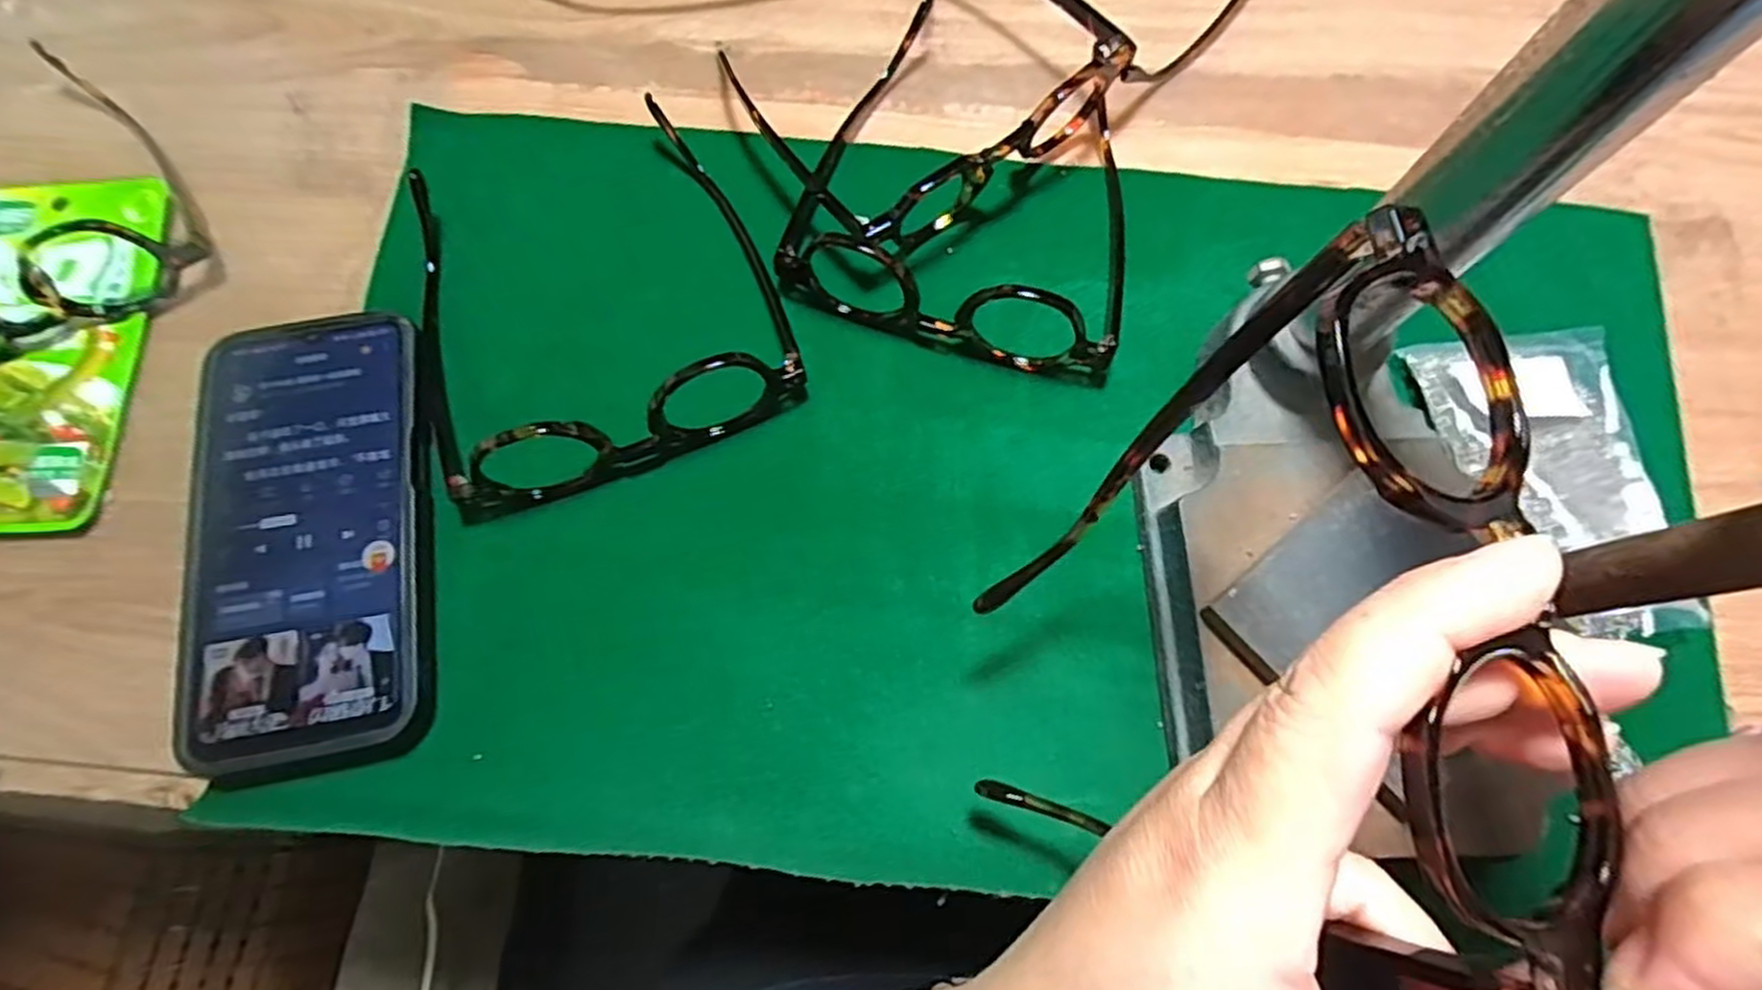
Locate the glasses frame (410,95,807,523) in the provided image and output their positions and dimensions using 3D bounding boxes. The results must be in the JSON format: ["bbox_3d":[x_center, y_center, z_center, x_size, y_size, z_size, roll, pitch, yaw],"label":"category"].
[{"bbox_3d":[-0.117,-0.079,0.299,0.142,0.035,0.146,-20,73,-5],"label":"glasses frame"}]

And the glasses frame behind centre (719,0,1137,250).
[{"bbox_3d":[0.011,-0.180,0.327,0.144,0.037,0.142,-41,76,-11],"label":"glasses frame behind centre"}]

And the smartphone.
[{"bbox_3d":[-0.212,0.012,0.284,0.081,0.016,0.166,-10,72,-2],"label":"smartphone"}]

